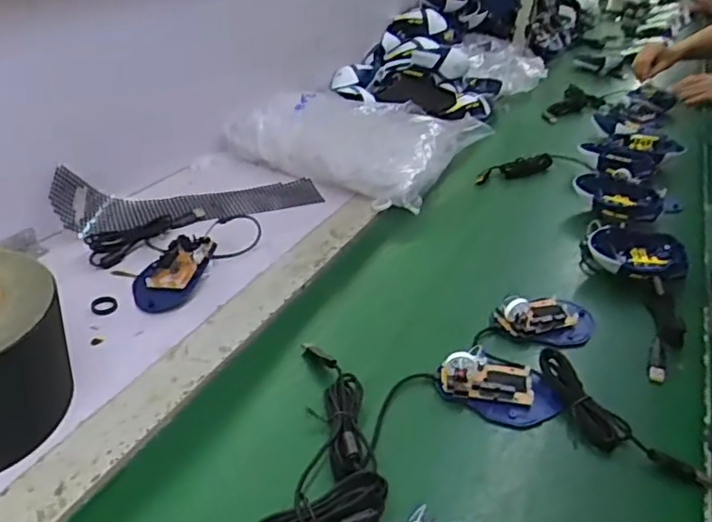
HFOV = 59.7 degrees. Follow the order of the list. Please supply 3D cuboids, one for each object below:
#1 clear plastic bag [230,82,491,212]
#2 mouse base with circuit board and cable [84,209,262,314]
[{"bbox_3d":[0.003,-0.202,0.981,0.336,0.087,0.283,19,36,29],"label":"clear plastic bag"},{"bbox_3d":[-0.199,-0.019,0.686,0.144,0.035,0.170,25,38,28],"label":"mouse base with circuit board and cable"}]

